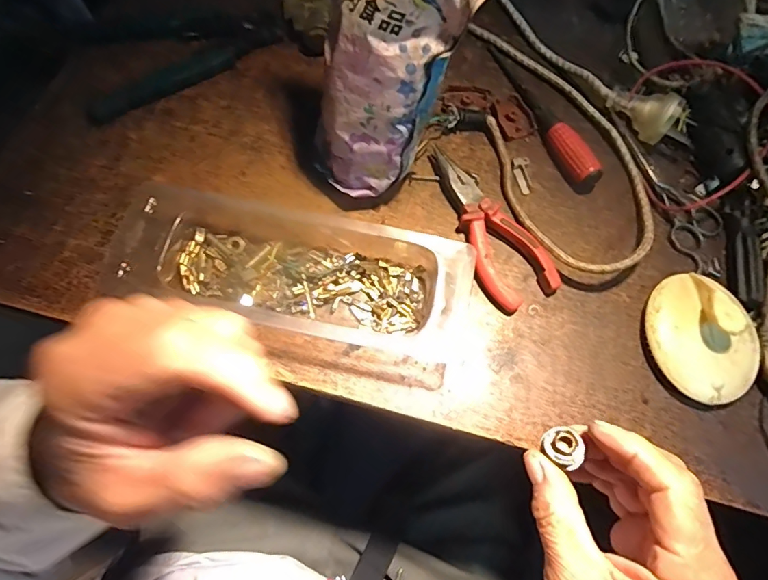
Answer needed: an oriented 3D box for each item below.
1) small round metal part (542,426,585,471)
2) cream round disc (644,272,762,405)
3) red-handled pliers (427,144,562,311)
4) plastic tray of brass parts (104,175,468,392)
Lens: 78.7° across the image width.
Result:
[{"bbox_3d":[0.094,0.082,0.245,0.020,0.005,0.019,0,68,1],"label":"small round metal part"},{"bbox_3d":[0.221,0.031,0.319,0.071,0.033,0.084,-36,72,-12],"label":"cream round disc"},{"bbox_3d":[0.073,-0.050,0.362,0.053,0.016,0.142,-32,71,-11],"label":"red-handled pliers"},{"bbox_3d":[-0.068,-0.008,0.334,0.251,0.037,0.113,13,69,6],"label":"plastic tray of brass parts"}]

